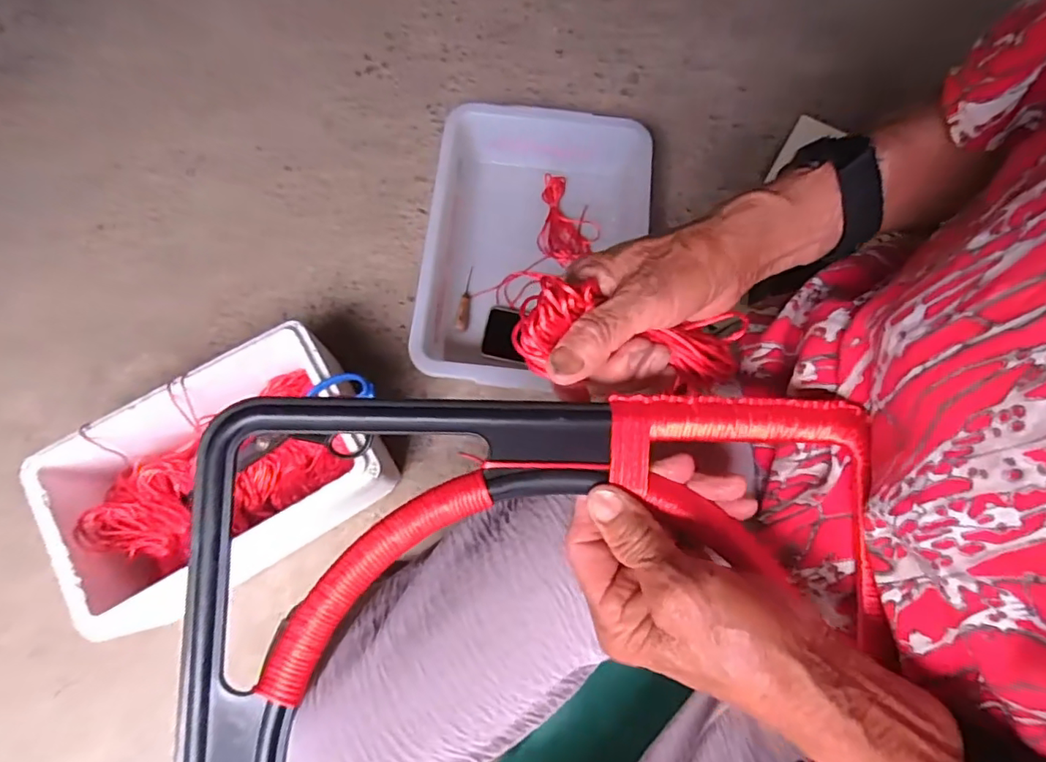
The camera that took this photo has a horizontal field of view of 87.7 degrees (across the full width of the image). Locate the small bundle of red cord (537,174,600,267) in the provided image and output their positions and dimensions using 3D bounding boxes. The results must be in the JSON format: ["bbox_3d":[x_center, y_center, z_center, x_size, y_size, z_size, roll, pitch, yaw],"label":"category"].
[{"bbox_3d":[0.072,-0.248,0.843,0.090,0.018,0.146,6,73,2],"label":"small bundle of red cord"}]

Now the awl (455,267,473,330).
[{"bbox_3d":[-0.085,-0.119,0.801,0.017,0.019,0.094,5,73,2],"label":"awl"}]

